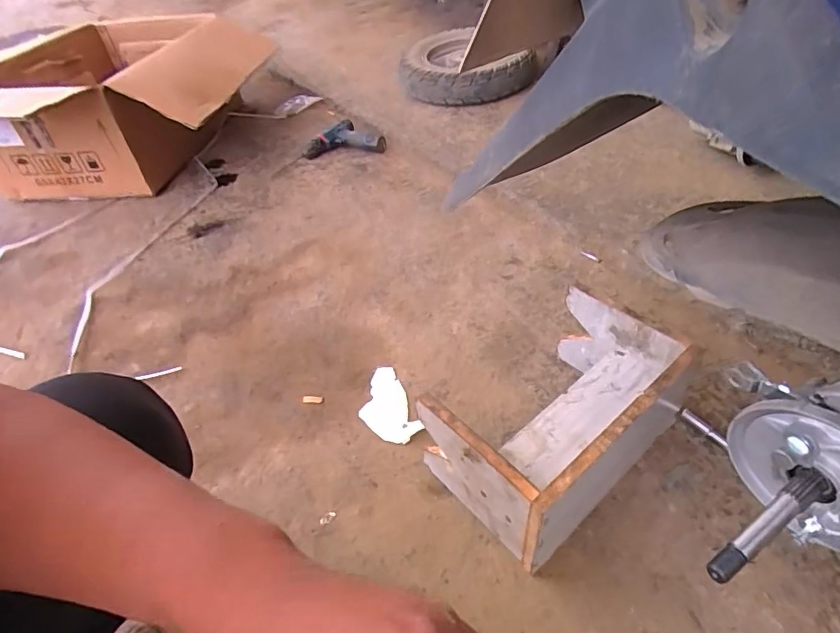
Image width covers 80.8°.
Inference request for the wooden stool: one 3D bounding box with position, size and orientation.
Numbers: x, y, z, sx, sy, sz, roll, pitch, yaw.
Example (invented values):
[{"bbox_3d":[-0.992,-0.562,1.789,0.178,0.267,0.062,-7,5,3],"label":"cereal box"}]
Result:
[{"bbox_3d":[0.175,0.124,0.629,0.303,0.166,0.188,-33,51,-24],"label":"wooden stool"}]

